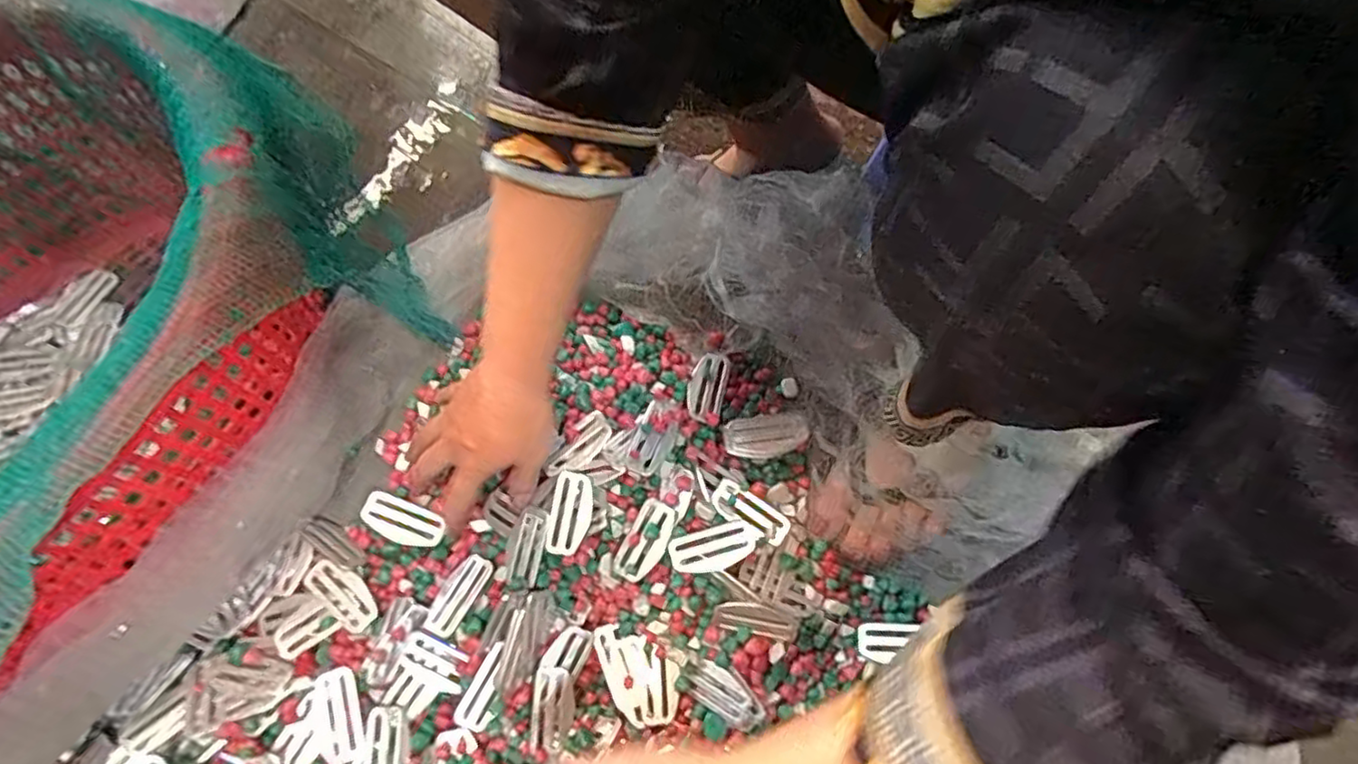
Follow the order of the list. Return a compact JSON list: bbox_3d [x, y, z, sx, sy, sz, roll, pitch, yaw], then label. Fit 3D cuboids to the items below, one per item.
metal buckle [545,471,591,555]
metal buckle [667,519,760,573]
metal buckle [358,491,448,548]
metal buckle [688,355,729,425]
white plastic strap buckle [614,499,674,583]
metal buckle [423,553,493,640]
[{"bbox_3d":[-0.080,0.095,0.484,0.029,0.008,0.059,8,90,-7],"label":"metal buckle"},{"bbox_3d":[0.025,0.117,0.468,0.062,0.004,0.030,-16,67,-8],"label":"metal buckle"},{"bbox_3d":[-0.207,0.104,0.499,0.060,0.005,0.030,32,60,-13],"label":"metal buckle"},{"bbox_3d":[0.022,0.004,0.524,0.026,0.008,0.057,13,72,7],"label":"metal buckle"},{"bbox_3d":[-0.024,0.115,0.475,0.028,0.005,0.059,28,89,12],"label":"white plastic strap buckle"},{"bbox_3d":[-0.160,0.155,0.484,0.026,0.005,0.059,21,66,20],"label":"metal buckle"}]

